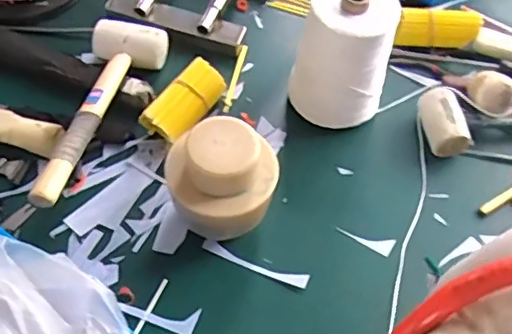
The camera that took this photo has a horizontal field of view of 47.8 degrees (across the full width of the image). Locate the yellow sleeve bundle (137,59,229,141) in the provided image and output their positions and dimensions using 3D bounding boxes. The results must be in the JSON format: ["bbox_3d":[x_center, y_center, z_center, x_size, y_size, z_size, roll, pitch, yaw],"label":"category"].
[{"bbox_3d":[-0.083,-0.079,0.711,0.056,0.048,0.121,32,60,16],"label":"yellow sleeve bundle"}]

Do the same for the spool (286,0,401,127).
[{"bbox_3d":[0.102,-0.125,0.682,0.089,0.171,0.094,2,56,-3],"label":"spool"}]

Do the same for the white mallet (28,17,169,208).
[{"bbox_3d":[-0.189,-0.068,0.684,0.099,0.064,0.288,13,56,4],"label":"white mallet"}]

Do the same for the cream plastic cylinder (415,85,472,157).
[{"bbox_3d":[0.234,-0.056,0.721,0.055,0.049,0.086,-12,58,-12],"label":"cream plastic cylinder"}]

